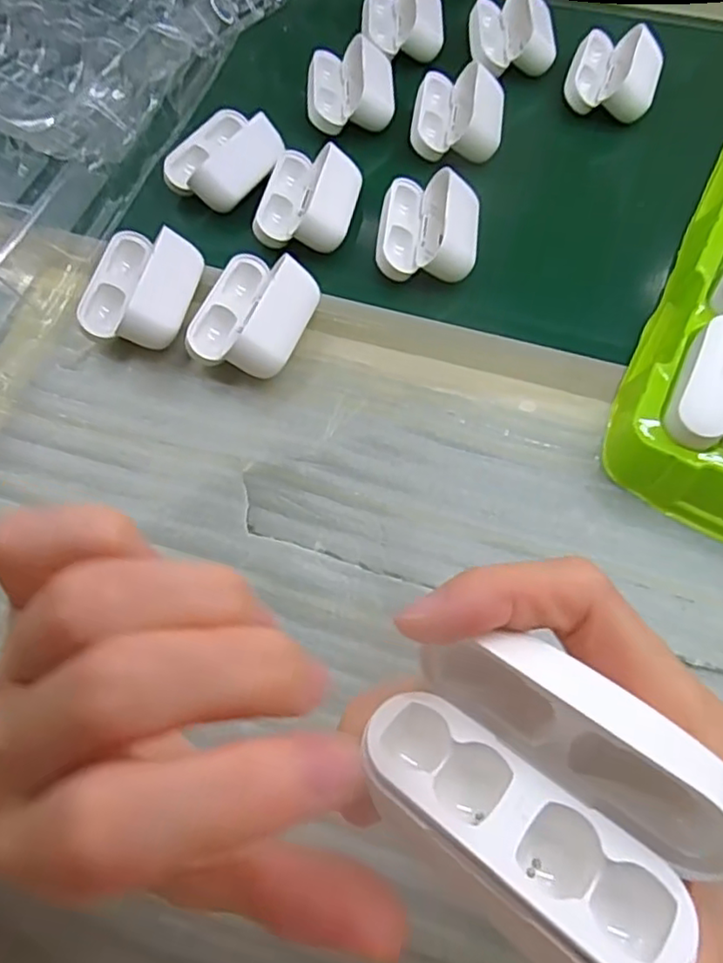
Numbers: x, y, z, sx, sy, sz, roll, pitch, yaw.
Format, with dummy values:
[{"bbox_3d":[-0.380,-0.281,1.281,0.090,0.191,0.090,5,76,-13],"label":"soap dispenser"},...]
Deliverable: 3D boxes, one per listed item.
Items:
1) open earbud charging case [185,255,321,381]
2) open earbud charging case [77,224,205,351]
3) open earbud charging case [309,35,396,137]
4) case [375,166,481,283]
[{"bbox_3d":[-0.053,-0.084,0.315,0.052,0.030,0.066,24,69,12],"label":"open earbud charging case"},{"bbox_3d":[-0.114,-0.100,0.327,0.051,0.029,0.064,12,67,7],"label":"open earbud charging case"},{"bbox_3d":[-0.006,-0.251,0.399,0.053,0.029,0.060,-1,66,1],"label":"open earbud charging case"},{"bbox_3d":[0.038,-0.140,0.351,0.053,0.032,0.063,7,66,5],"label":"case"}]

